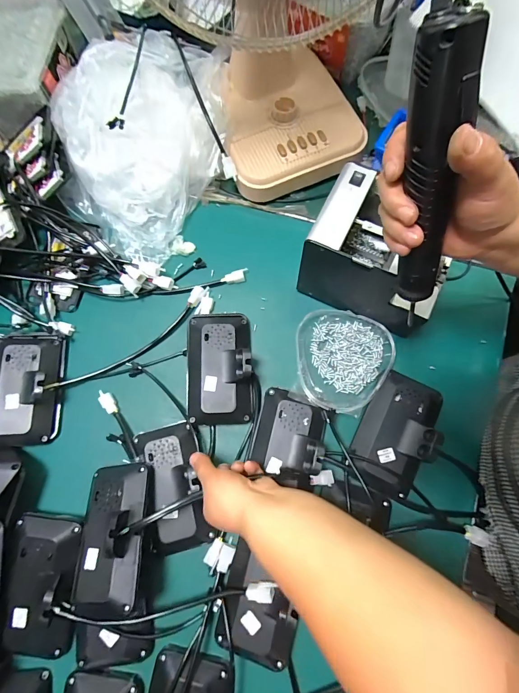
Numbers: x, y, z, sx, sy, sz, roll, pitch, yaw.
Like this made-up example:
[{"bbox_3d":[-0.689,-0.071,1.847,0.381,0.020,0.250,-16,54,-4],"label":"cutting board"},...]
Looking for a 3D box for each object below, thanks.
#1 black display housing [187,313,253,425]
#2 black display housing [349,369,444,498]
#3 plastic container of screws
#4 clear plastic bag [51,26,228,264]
[{"bbox_3d":[-0.056,0.026,0.466,0.097,0.048,0.168,-2,76,2],"label":"black display housing"},{"bbox_3d":[0.186,0.113,0.432,0.093,0.041,0.157,25,78,8],"label":"black display housing"},{"bbox_3d":[0.116,0.019,0.476,0.134,0.029,0.145,-1,76,2],"label":"plastic container of screws"},{"bbox_3d":[-0.194,-0.349,0.528,0.279,0.133,0.355,31,79,9],"label":"clear plastic bag"}]

